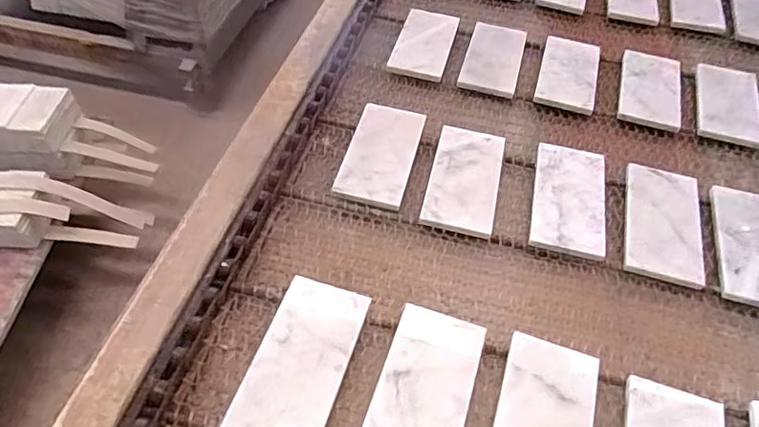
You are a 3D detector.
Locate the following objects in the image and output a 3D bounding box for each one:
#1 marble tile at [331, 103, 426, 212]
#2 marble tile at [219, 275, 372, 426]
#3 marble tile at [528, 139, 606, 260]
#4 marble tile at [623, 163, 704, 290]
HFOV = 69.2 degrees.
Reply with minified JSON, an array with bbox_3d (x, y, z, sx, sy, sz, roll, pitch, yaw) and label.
[{"bbox_3d":[0.002,-0.072,0.649,0.077,0.009,0.147,12,50,8],"label":"marble tile"},{"bbox_3d":[-0.067,0.127,0.480,0.078,0.006,0.155,16,48,6],"label":"marble tile"},{"bbox_3d":[0.214,-0.019,0.625,0.077,0.016,0.152,14,49,8],"label":"marble tile"},{"bbox_3d":[0.316,0.003,0.612,0.085,0.014,0.158,17,49,10],"label":"marble tile"}]

